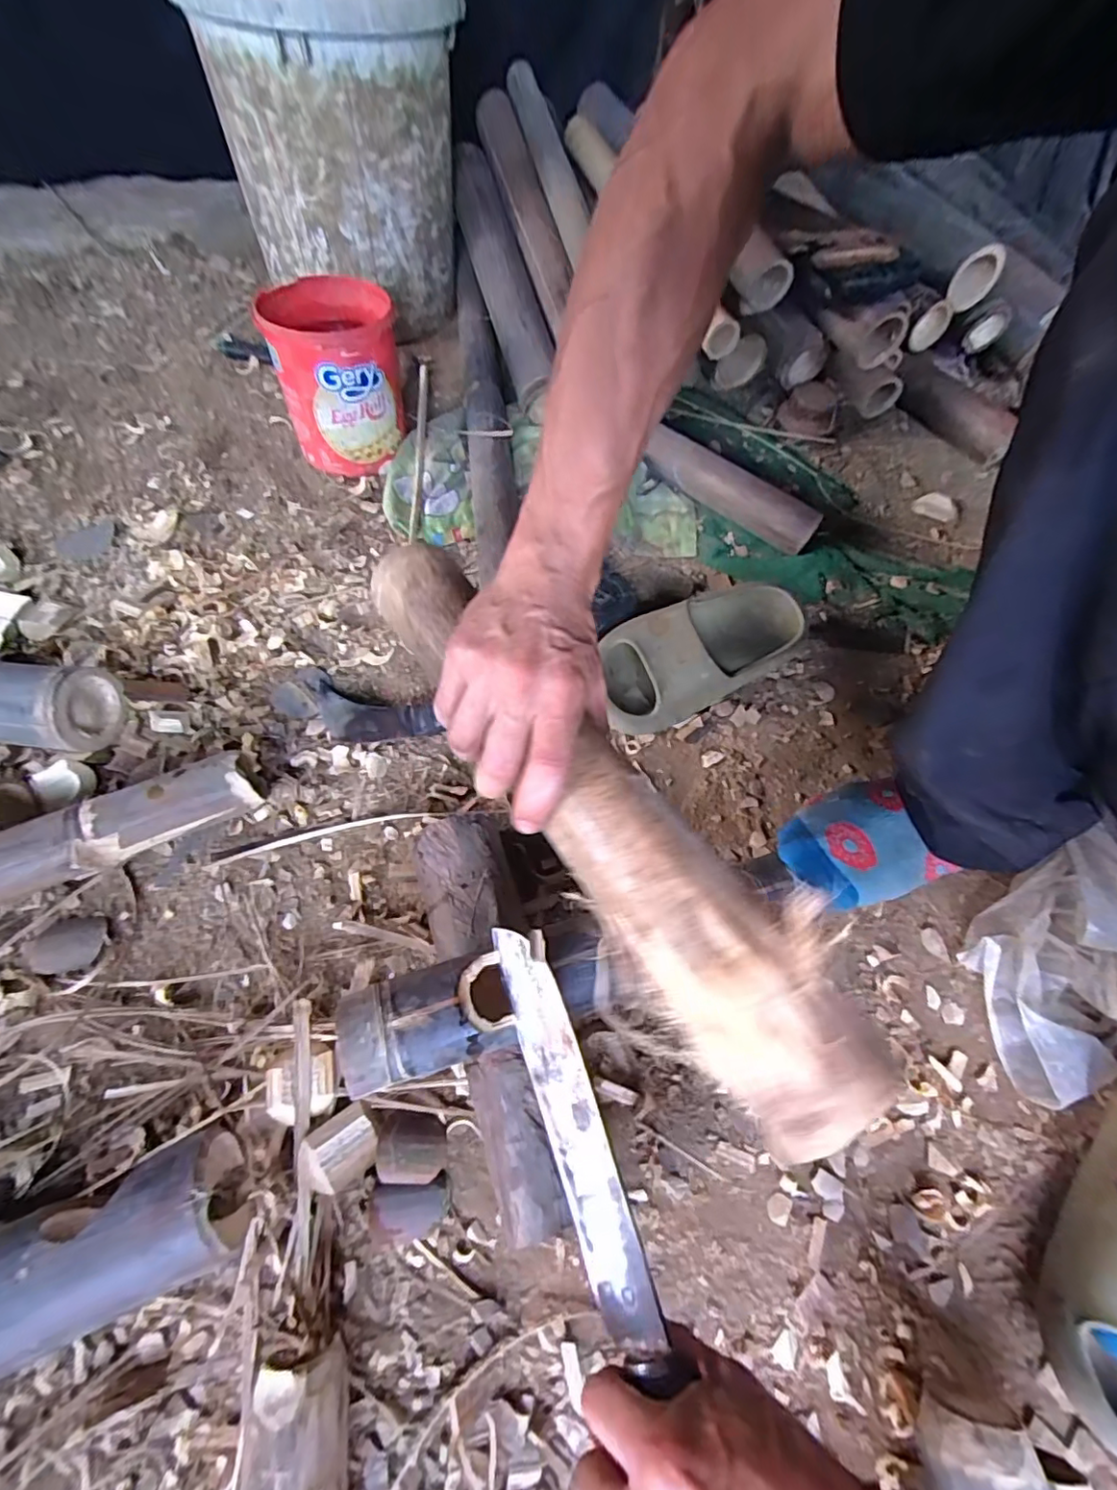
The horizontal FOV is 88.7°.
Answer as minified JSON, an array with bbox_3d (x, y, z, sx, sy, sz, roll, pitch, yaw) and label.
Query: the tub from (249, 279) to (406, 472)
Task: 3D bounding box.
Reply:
[{"bbox_3d":[-0.254,-0.431,0.665,0.133,0.145,0.143,-7,64,-8],"label":"tub"}]

